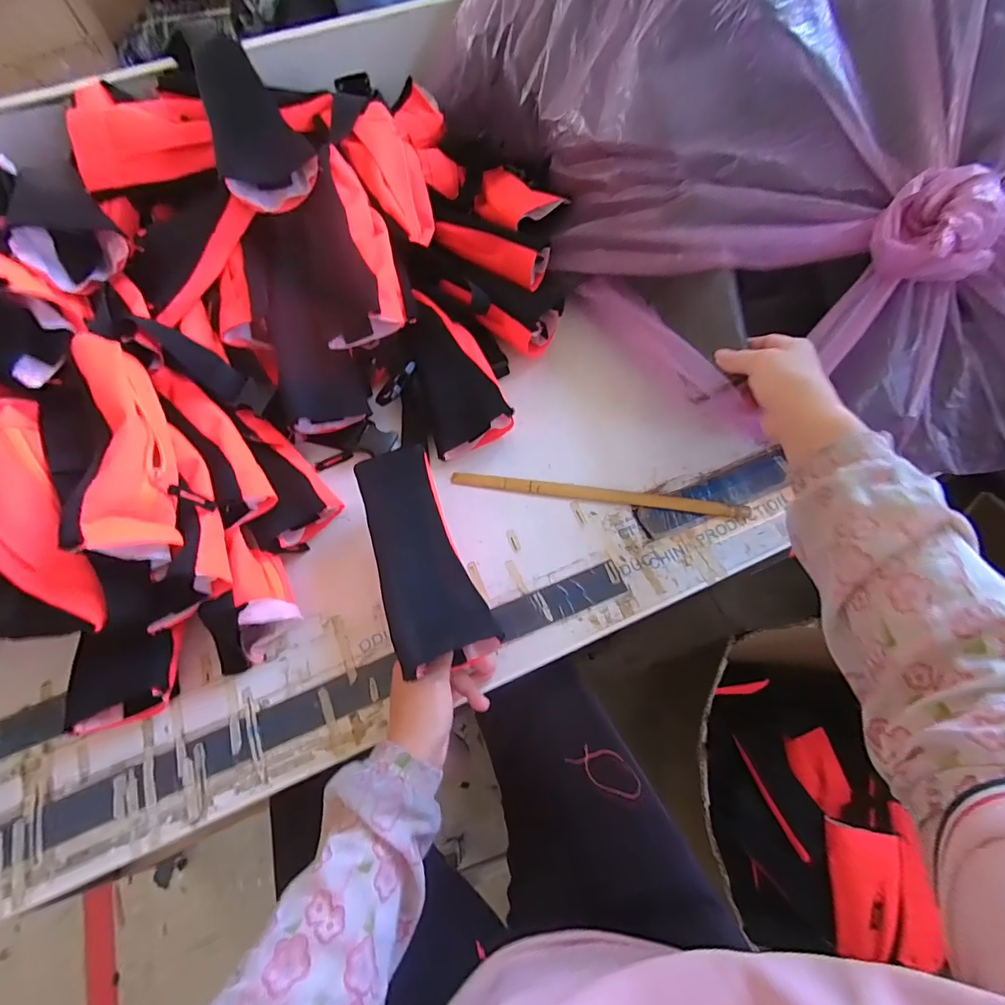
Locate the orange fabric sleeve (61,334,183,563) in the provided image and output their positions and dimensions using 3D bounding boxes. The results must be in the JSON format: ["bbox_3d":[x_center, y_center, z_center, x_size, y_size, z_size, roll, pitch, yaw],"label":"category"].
[{"bbox_3d":[-0.339,-0.051,0.419,0.060,0.074,0.208,-20,66,-7],"label":"orange fabric sleeve"}]

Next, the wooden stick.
[{"bbox_3d":[0.108,-0.011,0.546,0.336,0.010,0.015,8,65,6],"label":"wooden stick"}]

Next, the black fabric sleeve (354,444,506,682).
[{"bbox_3d":[-0.081,0.049,0.455,0.084,0.050,0.214,-20,71,-8],"label":"black fabric sleeve"}]

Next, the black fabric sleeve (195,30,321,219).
[{"bbox_3d":[-0.283,-0.437,0.521,0.099,0.042,0.221,-22,86,-9],"label":"black fabric sleeve"}]

